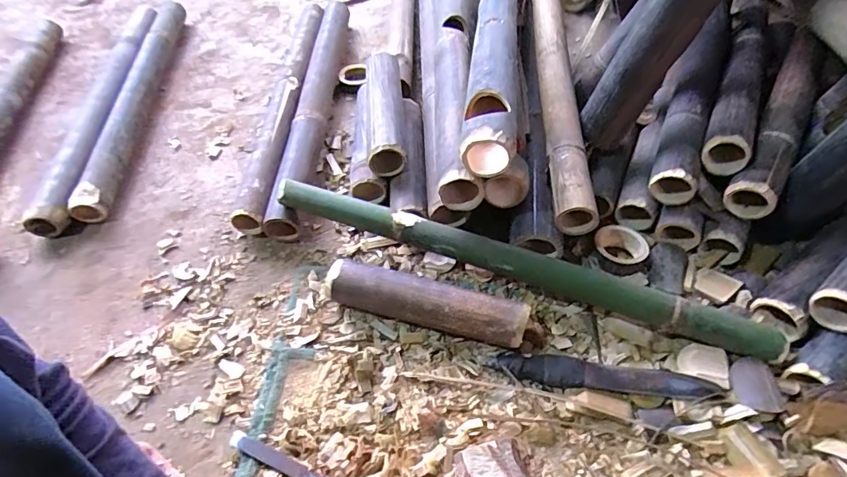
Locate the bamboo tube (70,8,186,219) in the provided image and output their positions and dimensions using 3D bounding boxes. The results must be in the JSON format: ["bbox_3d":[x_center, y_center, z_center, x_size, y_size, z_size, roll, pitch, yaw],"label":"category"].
[{"bbox_3d":[-0.566,-0.296,0.944,0.061,0.067,0.662,-6,53,-1],"label":"bamboo tube"}]

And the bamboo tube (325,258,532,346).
[{"bbox_3d":[0.001,0.087,0.623,0.264,0.060,0.055,14,56,14],"label":"bamboo tube"}]

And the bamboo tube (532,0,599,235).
[{"bbox_3d":[0.220,-0.256,0.786,0.059,0.054,0.575,1,54,5],"label":"bamboo tube"}]

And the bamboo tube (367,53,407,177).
[{"bbox_3d":[-0.062,-0.215,0.778,0.060,0.054,0.252,-4,53,1],"label":"bamboo tube"}]

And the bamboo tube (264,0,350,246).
[{"bbox_3d":[-0.206,-0.273,0.898,0.048,0.051,0.638,0,56,4],"label":"bamboo tube"}]

